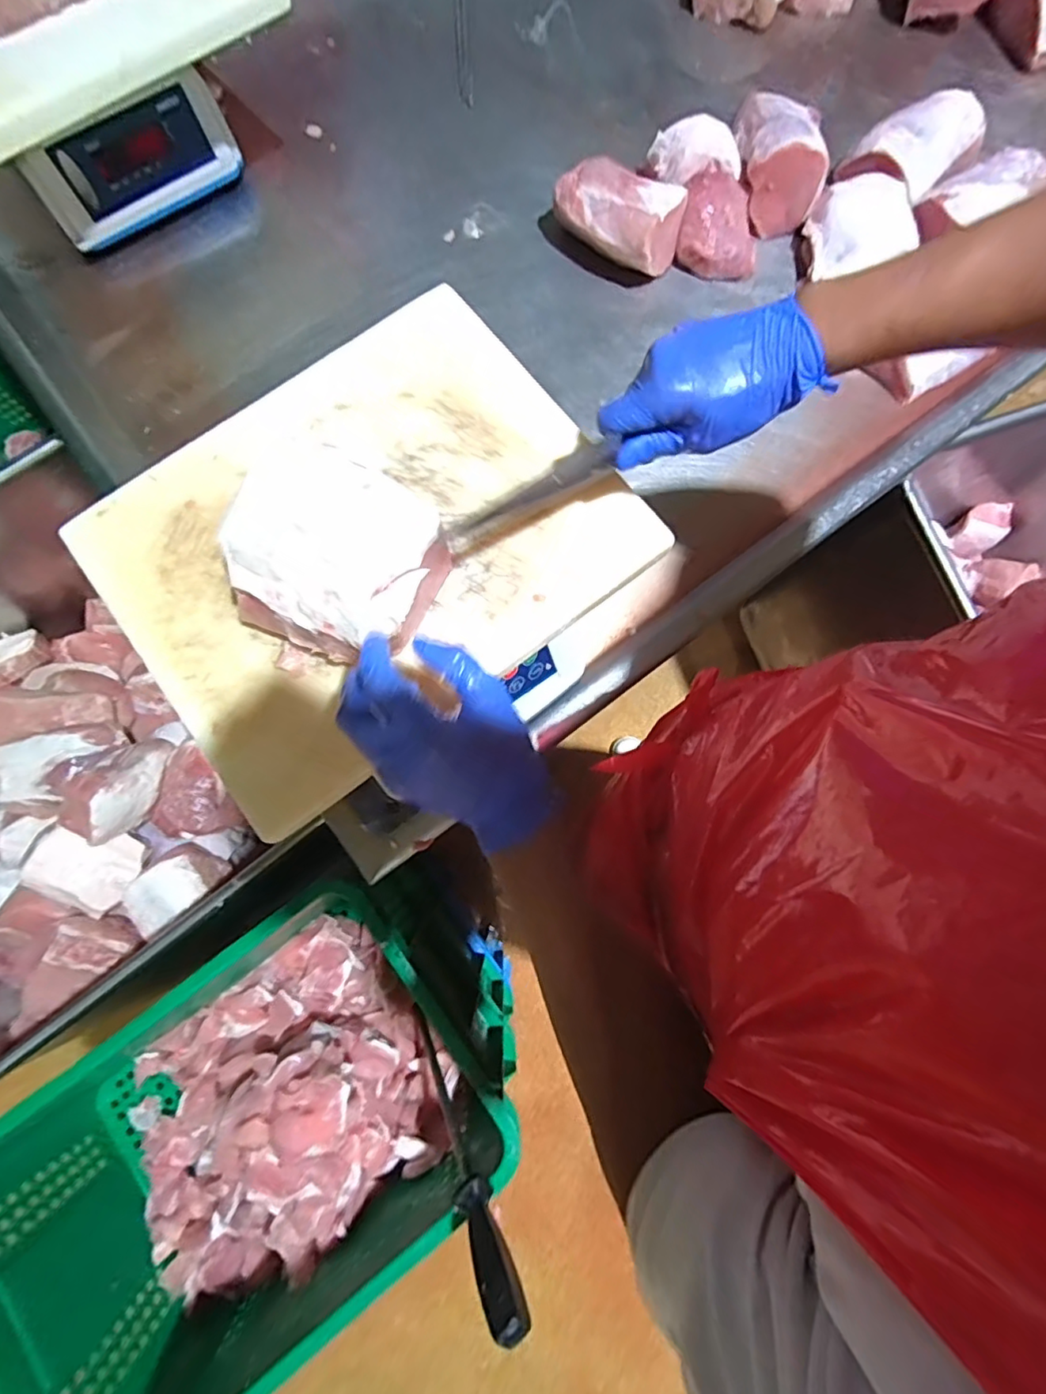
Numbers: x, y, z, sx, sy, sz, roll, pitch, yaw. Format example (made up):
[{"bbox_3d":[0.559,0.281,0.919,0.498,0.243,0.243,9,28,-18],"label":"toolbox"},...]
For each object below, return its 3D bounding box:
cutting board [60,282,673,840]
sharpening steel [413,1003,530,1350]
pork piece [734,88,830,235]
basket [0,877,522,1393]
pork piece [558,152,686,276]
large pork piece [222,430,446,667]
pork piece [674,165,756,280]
[{"bbox_3d":[-0.123,-0.127,0.451,0.375,0.020,0.308,-37,81,-9],"label":"cutting board"},{"bbox_3d":[-0.078,0.471,0.632,0.031,0.375,0.031,-41,112,-10],"label":"sharpening steel"},{"bbox_3d":[0.316,-0.669,0.714,0.107,0.075,0.144,5,77,-1],"label":"pork piece"},{"bbox_3d":[-0.301,0.512,0.702,0.529,0.265,0.370,-38,81,-10],"label":"basket"},{"bbox_3d":[0.113,-0.577,0.704,0.155,0.085,0.090,34,78,6],"label":"pork piece"},{"bbox_3d":[-0.130,-0.096,0.406,0.154,0.068,0.123,22,77,3],"label":"large pork piece"},{"bbox_3d":[0.242,-0.576,0.707,0.099,0.053,0.099,8,77,0],"label":"pork piece"}]

